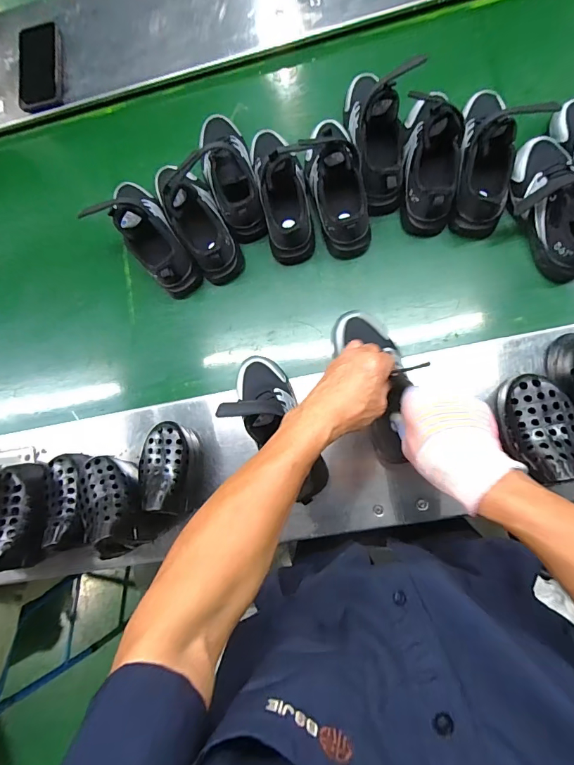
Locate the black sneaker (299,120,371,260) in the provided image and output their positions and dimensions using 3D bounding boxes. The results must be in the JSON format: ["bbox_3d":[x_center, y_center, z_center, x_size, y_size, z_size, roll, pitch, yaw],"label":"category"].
[{"bbox_3d":[0.074,-0.312,0.598,0.084,0.129,0.206,-12,82,7],"label":"black sneaker"}]

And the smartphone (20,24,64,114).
[{"bbox_3d":[-0.445,-0.570,0.719,0.080,0.010,0.147,4,95,-2],"label":"smartphone"}]

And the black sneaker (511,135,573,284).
[{"bbox_3d":[0.379,-0.252,0.573,0.097,0.089,0.206,-16,81,6],"label":"black sneaker"}]

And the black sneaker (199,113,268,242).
[{"bbox_3d":[-0.090,-0.338,0.643,0.082,0.086,0.207,-23,81,5],"label":"black sneaker"}]

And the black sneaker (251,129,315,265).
[{"bbox_3d":[-0.009,-0.303,0.607,0.081,0.126,0.204,-11,82,6],"label":"black sneaker"}]

